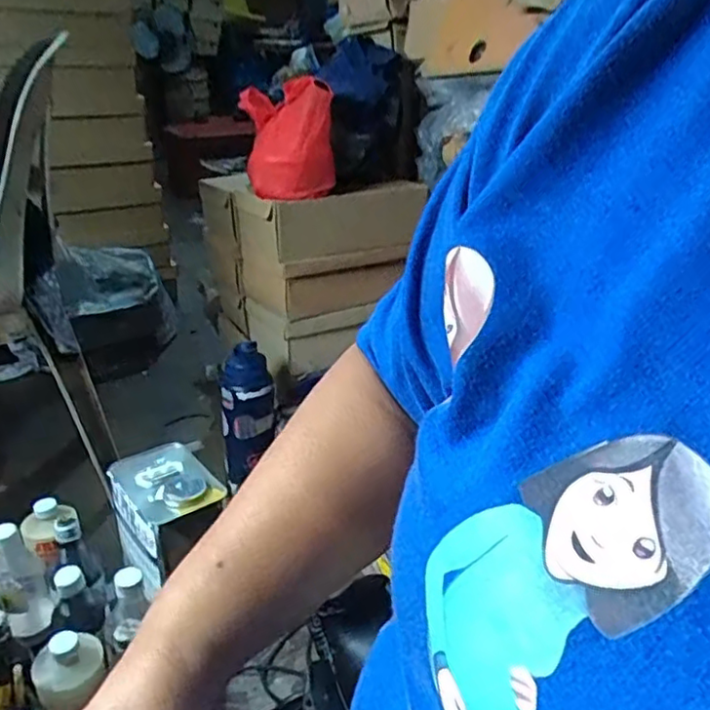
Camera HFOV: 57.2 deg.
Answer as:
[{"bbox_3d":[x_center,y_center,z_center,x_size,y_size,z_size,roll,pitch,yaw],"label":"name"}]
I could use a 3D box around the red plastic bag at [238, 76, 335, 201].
[{"bbox_3d":[-0.112,-0.366,1.103,0.149,0.172,0.117,-2,26,-8],"label":"red plastic bag"}]

